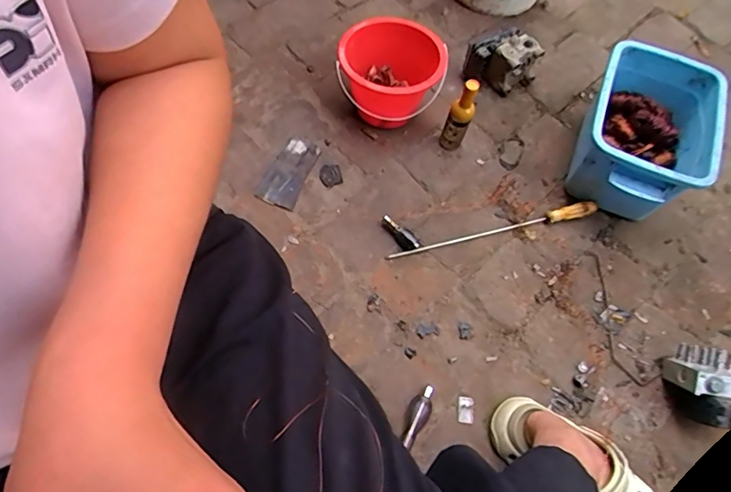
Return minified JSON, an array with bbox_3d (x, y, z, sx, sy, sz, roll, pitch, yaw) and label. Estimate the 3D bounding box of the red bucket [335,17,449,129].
[{"bbox_3d":[0.043,-0.323,0.955,0.184,0.150,0.190,2,62,-3],"label":"red bucket"}]

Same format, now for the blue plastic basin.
[{"bbox_3d":[0.474,-0.195,0.839,0.183,0.194,0.280,23,65,7],"label":"blue plastic basin"}]

